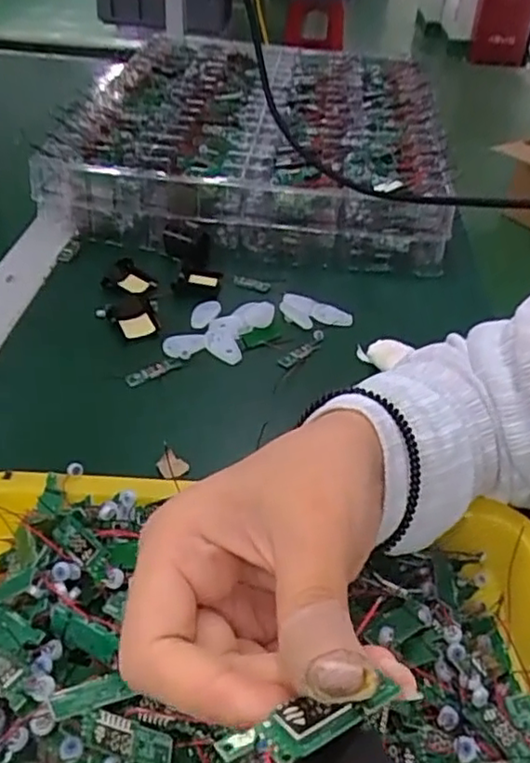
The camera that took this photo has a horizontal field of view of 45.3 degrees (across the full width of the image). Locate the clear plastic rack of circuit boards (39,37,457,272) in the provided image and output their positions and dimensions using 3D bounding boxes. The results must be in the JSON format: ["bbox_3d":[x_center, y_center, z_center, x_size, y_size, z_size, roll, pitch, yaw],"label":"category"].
[{"bbox_3d":[-0.003,-0.314,0.797,0.394,0.082,0.554,5,40,2],"label":"clear plastic rack of circuit boards"}]

